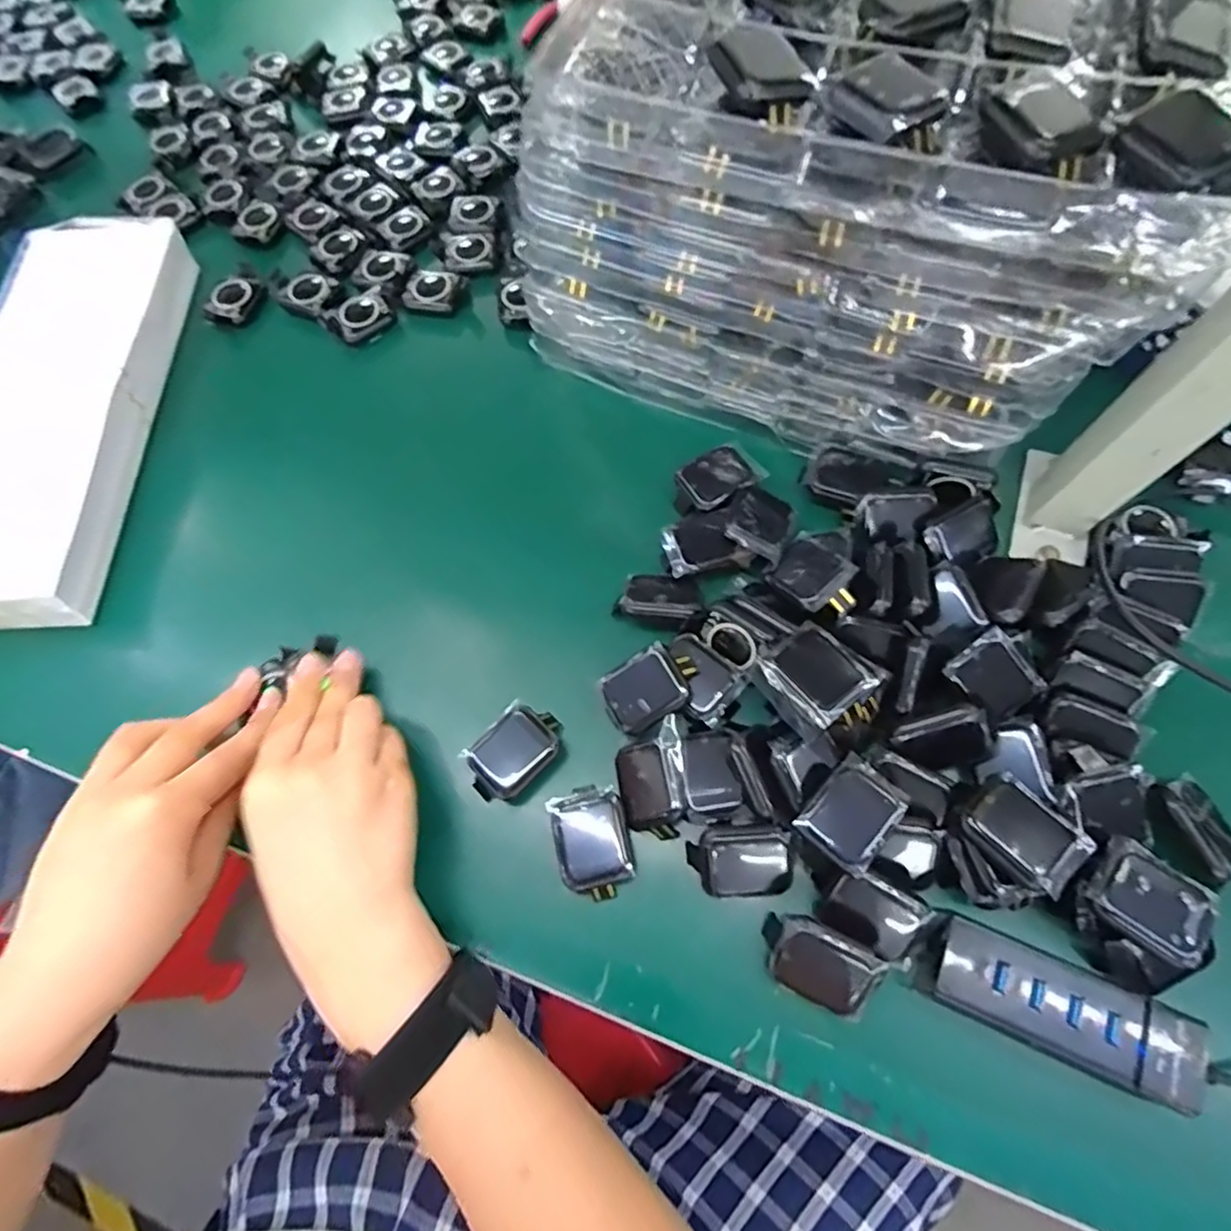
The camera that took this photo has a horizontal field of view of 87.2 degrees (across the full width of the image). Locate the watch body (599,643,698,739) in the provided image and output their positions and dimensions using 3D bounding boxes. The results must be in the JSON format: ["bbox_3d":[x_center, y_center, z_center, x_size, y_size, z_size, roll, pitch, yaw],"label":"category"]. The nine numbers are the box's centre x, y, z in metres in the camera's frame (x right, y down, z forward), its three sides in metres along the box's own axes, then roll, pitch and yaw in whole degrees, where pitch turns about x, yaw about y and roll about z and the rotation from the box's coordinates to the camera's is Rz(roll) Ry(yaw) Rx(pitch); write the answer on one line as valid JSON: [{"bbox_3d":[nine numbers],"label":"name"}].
[{"bbox_3d":[0.019,0.037,0.338,0.049,0.015,0.036,-31,75,-2],"label":"watch body"}]

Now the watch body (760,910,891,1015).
[{"bbox_3d":[0.093,0.158,0.294,0.051,0.019,0.034,24,102,7],"label":"watch body"}]

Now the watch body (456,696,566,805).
[{"bbox_3d":[-0.054,0.073,0.343,0.036,0.012,0.053,41,77,17],"label":"watch body"}]

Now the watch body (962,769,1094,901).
[{"bbox_3d":[0.181,0.094,0.286,0.040,0.012,0.046,-40,72,-11],"label":"watch body"}]

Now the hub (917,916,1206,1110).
[{"bbox_3d":[0.194,0.171,0.280,0.109,0.019,0.035,20,71,11],"label":"hub"}]

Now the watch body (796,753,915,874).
[{"bbox_3d":[0.111,0.091,0.300,0.034,0.011,0.047,41,77,17],"label":"watch body"}]

